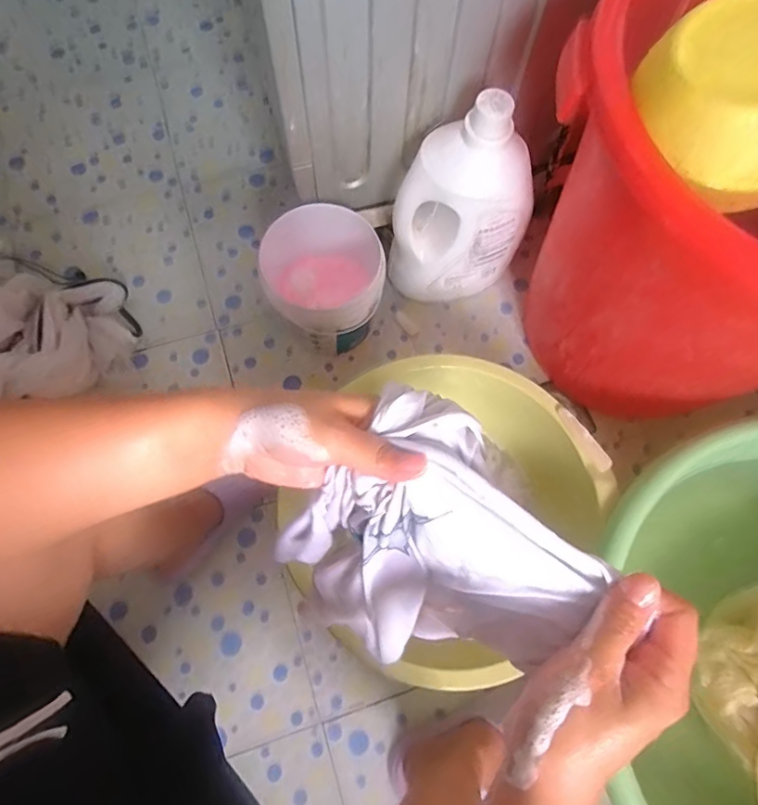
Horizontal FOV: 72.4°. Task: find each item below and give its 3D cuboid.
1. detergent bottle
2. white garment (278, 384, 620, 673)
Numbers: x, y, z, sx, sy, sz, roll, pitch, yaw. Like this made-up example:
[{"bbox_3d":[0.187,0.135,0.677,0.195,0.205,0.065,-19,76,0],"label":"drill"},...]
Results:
[{"bbox_3d":[0.114,-0.260,0.723,0.174,0.305,0.107,18,73,6],"label":"detergent bottle"},{"bbox_3d":[0.021,0.115,0.364,0.139,0.221,0.153,-39,76,-12],"label":"white garment"}]

